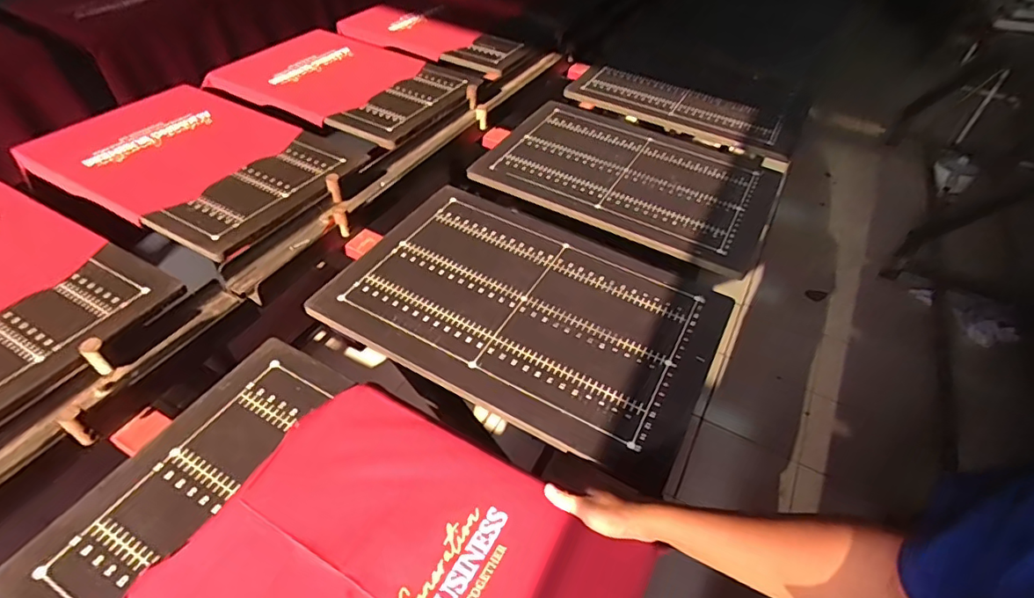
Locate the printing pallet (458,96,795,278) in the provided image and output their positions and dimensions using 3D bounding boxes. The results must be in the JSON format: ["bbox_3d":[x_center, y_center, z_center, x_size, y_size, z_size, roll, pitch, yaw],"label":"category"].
[{"bbox_3d":[0.256,-0.292,1.178,0.598,0.035,0.447,24,49,19],"label":"printing pallet"}]

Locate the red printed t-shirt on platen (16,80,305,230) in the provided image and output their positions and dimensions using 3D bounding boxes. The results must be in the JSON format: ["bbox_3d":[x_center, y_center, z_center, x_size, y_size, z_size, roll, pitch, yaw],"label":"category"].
[{"bbox_3d":[-0.789,-0.341,1.181,0.437,0.055,0.422,22,49,16],"label":"red printed t-shirt on platen"}]

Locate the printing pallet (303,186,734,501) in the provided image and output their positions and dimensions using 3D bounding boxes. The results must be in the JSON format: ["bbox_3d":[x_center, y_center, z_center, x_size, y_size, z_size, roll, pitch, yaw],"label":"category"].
[{"bbox_3d":[0.018,0.005,0.868,0.585,0.020,0.400,23,48,19],"label":"printing pallet"}]

